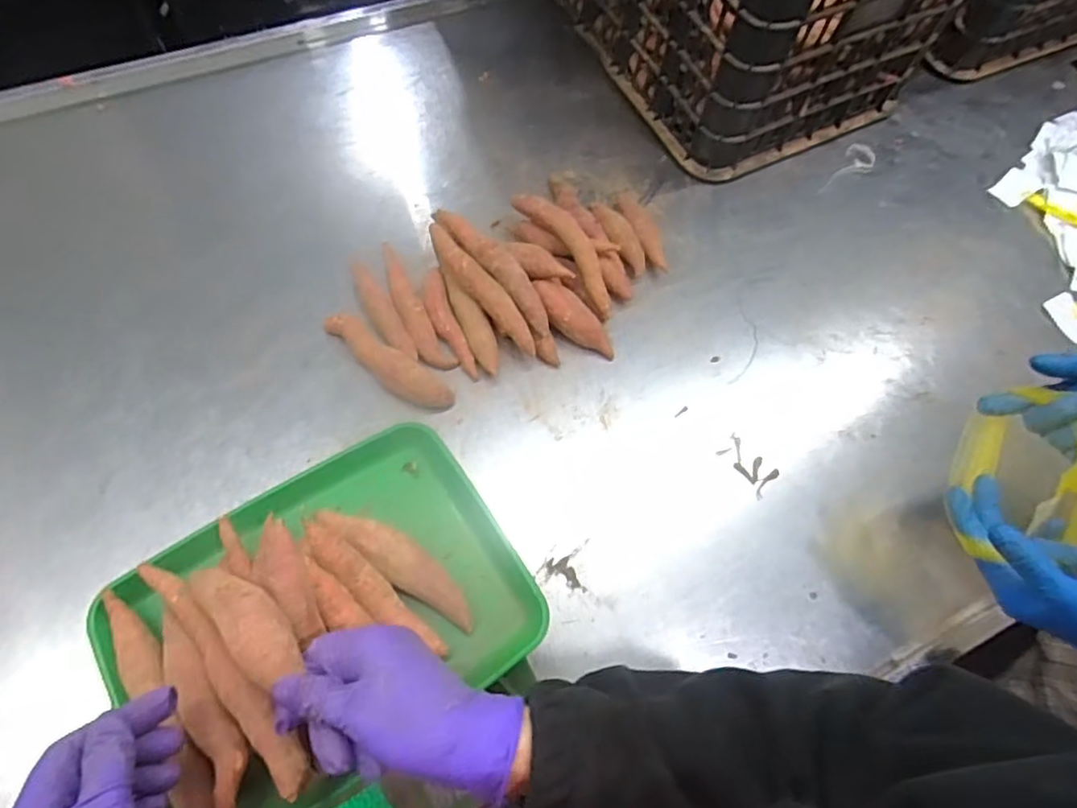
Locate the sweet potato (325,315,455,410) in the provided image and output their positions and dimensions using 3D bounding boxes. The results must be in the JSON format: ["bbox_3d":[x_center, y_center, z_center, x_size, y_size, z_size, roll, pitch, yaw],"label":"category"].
[{"bbox_3d":[-0.169,-0.043,0.695,0.170,0.036,0.040,33,66,12],"label":"sweet potato"}]

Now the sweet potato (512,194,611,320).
[{"bbox_3d":[0.035,-0.180,0.729,0.029,0.037,0.179,-33,82,-18],"label":"sweet potato"}]

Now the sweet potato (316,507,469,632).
[{"bbox_3d":[-0.109,0.120,0.498,0.149,0.033,0.032,35,66,12],"label":"sweet potato"}]

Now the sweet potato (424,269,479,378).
[{"bbox_3d":[-0.105,-0.090,0.724,0.030,0.025,0.141,-18,66,-12],"label":"sweet potato"}]

